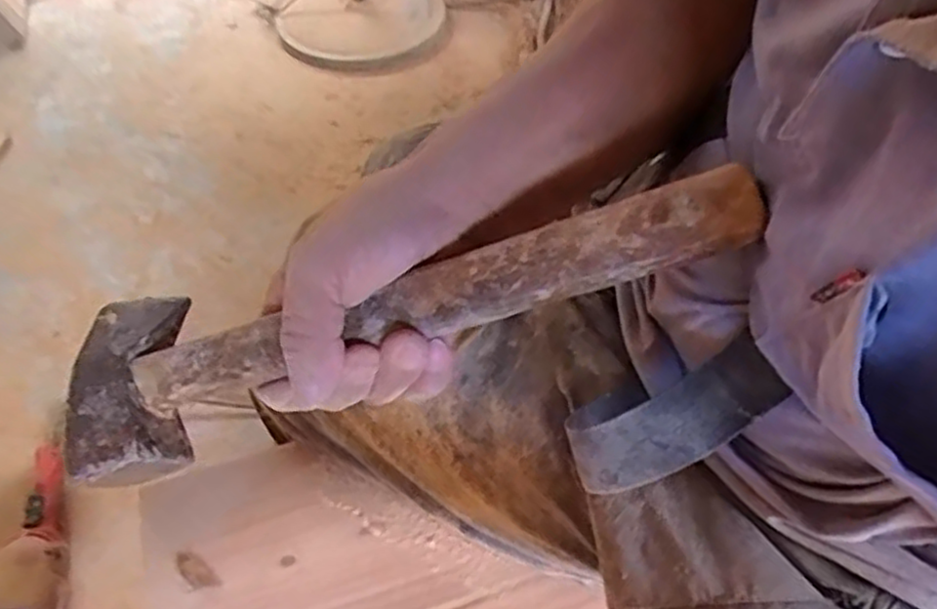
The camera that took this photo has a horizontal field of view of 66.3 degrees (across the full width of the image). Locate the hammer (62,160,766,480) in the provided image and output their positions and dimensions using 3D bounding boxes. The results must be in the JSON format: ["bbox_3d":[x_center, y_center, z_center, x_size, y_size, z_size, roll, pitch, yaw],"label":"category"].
[{"bbox_3d":[-0.035,0.003,0.322,0.315,0.037,0.085,-17,49,11],"label":"hammer"}]

